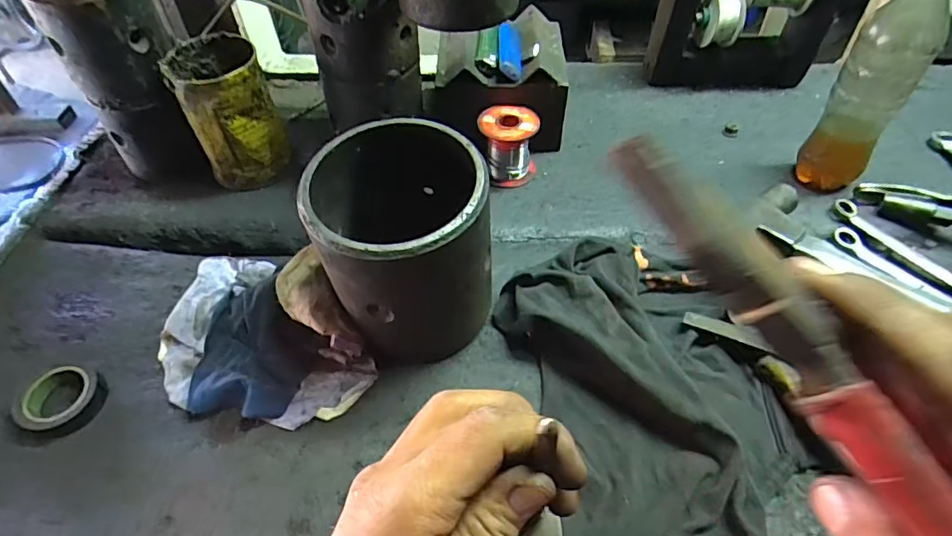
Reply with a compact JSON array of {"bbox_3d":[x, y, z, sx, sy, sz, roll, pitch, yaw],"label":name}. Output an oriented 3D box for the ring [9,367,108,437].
[{"bbox_3d":[-0.278,0.089,0.360,0.043,0.018,0.049,17,51,16],"label":"ring"}]

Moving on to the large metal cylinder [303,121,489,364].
[{"bbox_3d":[-0.047,-0.014,0.356,0.109,0.126,0.115,-13,49,-10],"label":"large metal cylinder"}]

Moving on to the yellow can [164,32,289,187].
[{"bbox_3d":[-0.217,-0.139,0.476,0.069,0.110,0.080,-20,51,-16],"label":"yellow can"}]

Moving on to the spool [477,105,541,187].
[{"bbox_3d":[0.029,-0.110,0.486,0.053,0.055,0.051,-2,48,0],"label":"spool"}]

